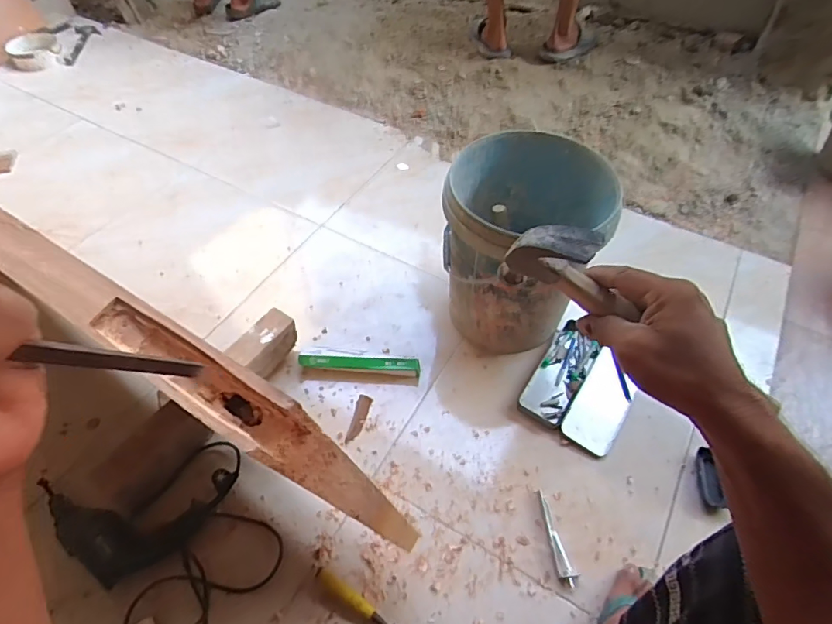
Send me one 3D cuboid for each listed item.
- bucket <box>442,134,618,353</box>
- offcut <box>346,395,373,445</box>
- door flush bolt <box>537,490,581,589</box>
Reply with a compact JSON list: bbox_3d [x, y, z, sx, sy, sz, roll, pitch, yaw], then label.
[{"bbox_3d":[0.210,-0.144,1.021,0.298,0.342,0.327,0,54,0],"label":"bucket"},{"bbox_3d":[-0.116,0.215,0.990,0.027,0.004,0.104,14,55,9],"label":"offcut"},{"bbox_3d":[0.234,0.382,0.833,0.027,0.017,0.151,-12,55,-10],"label":"door flush bolt"}]

